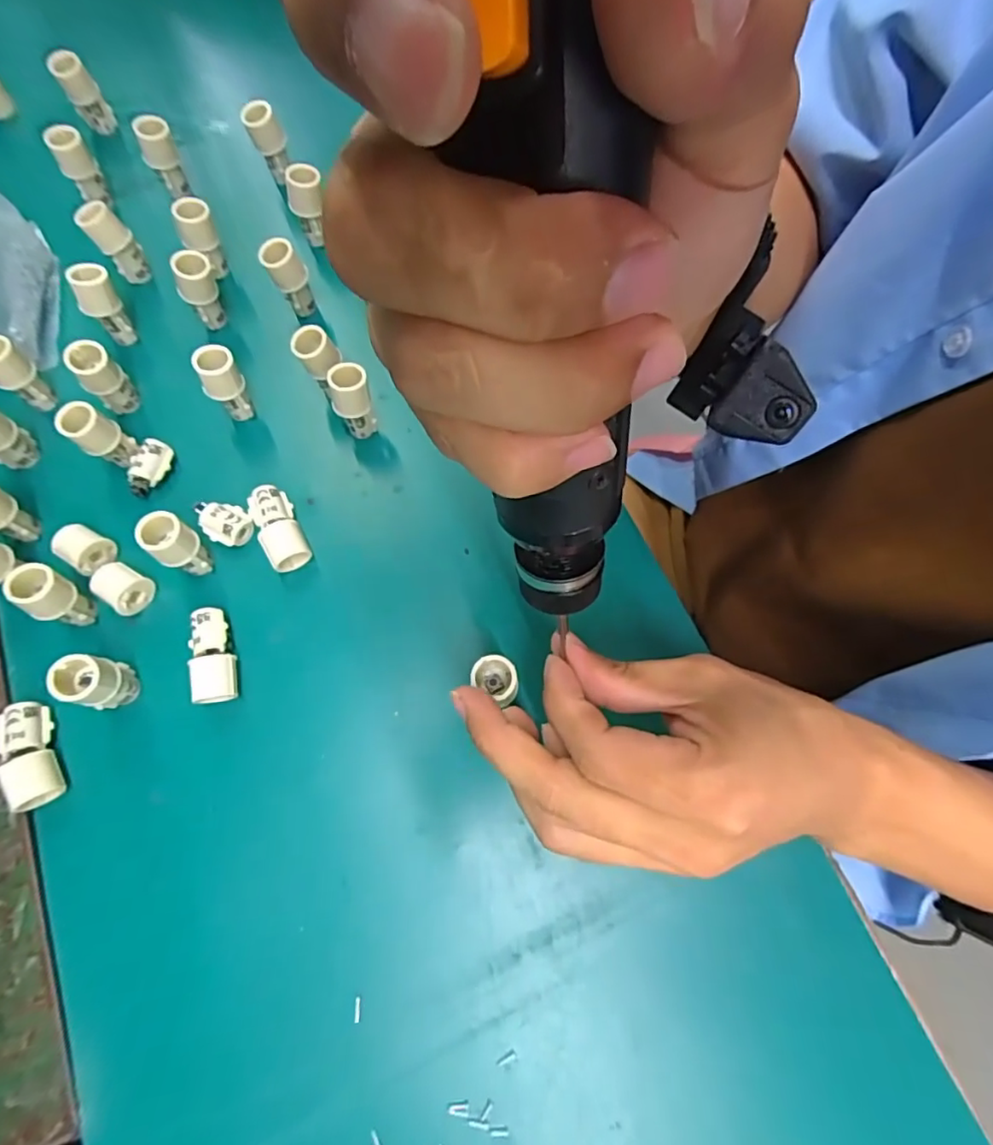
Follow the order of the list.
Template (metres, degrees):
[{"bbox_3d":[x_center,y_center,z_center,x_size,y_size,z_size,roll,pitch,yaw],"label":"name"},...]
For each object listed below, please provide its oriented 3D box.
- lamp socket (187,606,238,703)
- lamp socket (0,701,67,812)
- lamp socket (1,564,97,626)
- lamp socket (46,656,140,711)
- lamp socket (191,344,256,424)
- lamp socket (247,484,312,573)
[{"bbox_3d":[-0.130,0.038,0.270,0.018,0.019,0.044,-15,72,-4],"label":"lamp socket"},{"bbox_3d":[-0.203,0.079,0.253,0.018,0.016,0.045,-26,73,-8],"label":"lamp socket"},{"bbox_3d":[-0.202,0.012,0.265,0.019,0.039,0.019,0,71,1],"label":"lamp socket"},{"bbox_3d":[-0.171,0.048,0.252,0.018,0.041,0.020,12,72,5],"label":"lamp socket"},{"bbox_3d":[-0.140,-0.095,0.304,0.019,0.048,0.017,-24,72,-7],"label":"lamp socket"},{"bbox_3d":[-0.108,-0.022,0.290,0.020,0.017,0.044,-28,73,-8],"label":"lamp socket"}]

